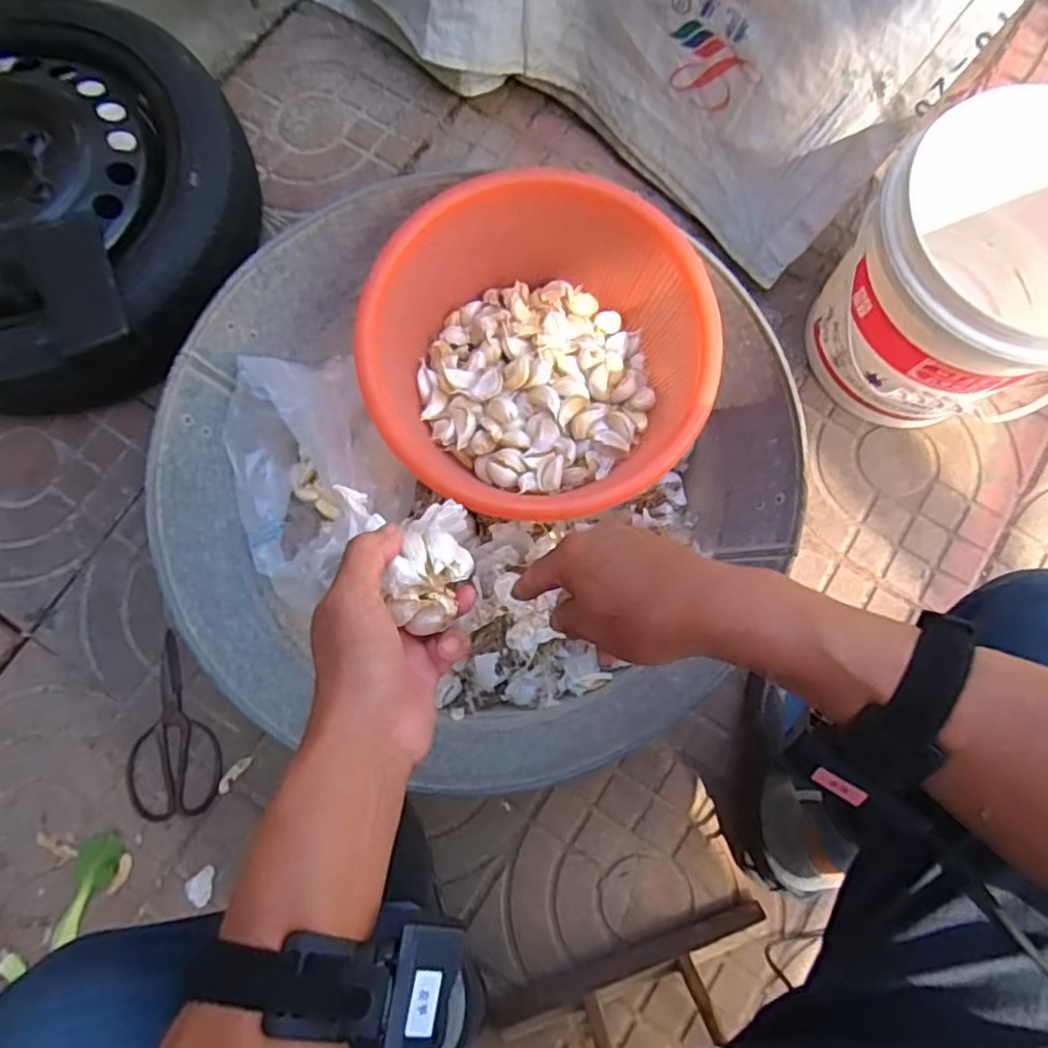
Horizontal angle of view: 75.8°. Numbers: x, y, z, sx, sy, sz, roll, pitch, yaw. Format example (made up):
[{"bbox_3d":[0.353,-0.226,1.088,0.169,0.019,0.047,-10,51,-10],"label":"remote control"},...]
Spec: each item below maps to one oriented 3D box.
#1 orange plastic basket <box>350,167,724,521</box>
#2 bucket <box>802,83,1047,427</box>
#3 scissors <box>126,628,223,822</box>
[{"bbox_3d":[0.015,-0.157,0.672,0.312,0.125,0.311,0,77,0],"label":"orange plastic basket"},{"bbox_3d":[0.491,-0.260,0.724,0.275,0.254,0.291,0,78,0],"label":"bucket"},{"bbox_3d":[-0.396,0.225,0.751,0.100,0.014,0.197,-11,79,-2],"label":"scissors"}]

